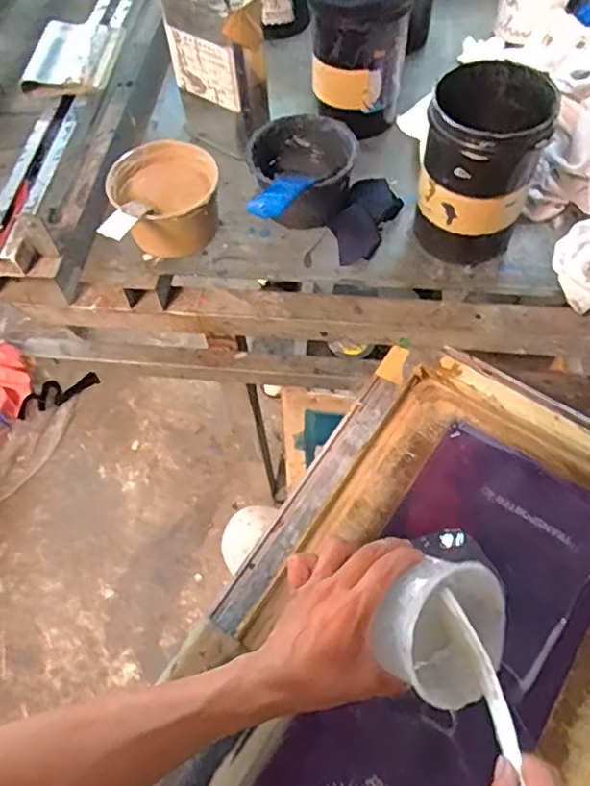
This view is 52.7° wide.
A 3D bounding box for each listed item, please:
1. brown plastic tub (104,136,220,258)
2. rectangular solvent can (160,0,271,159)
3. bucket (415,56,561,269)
[{"bbox_3d":[-0.141,-0.217,0.666,0.113,0.072,0.113,-1,60,2],"label":"brown plastic tub"},{"bbox_3d":[-0.087,-0.378,0.694,0.072,0.187,0.104,-38,65,-17],"label":"rectangular solvent can"},{"bbox_3d":[0.179,-0.220,0.587,0.101,0.155,0.110,12,61,10],"label":"bucket"}]

